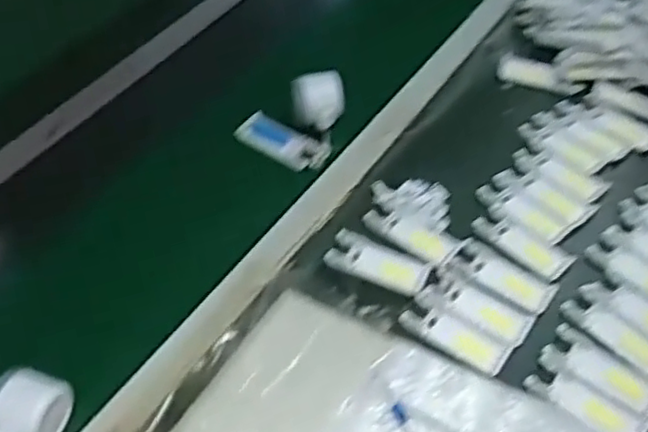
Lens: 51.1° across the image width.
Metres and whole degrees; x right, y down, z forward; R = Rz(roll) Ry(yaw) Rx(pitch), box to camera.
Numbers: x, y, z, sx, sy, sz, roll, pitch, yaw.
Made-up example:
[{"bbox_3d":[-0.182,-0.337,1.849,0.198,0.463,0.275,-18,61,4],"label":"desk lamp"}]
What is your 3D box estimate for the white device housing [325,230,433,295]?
[{"bbox_3d":[0.058,0.050,0.724,0.107,0.012,0.043,20,52,14],"label":"white device housing"}]

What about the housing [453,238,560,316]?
[{"bbox_3d":[0.188,0.063,0.709,0.103,0.010,0.042,29,55,21],"label":"housing"}]

